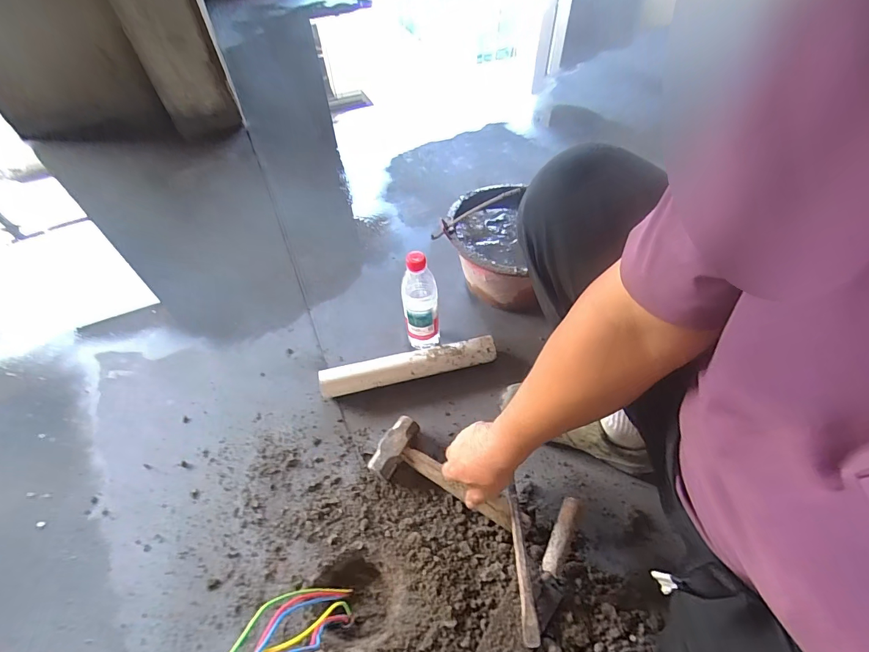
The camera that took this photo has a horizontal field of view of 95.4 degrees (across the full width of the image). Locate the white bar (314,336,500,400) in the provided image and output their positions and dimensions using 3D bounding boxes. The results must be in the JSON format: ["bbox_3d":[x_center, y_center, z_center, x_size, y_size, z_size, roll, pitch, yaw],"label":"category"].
[{"bbox_3d":[-0.047,0.078,0.750,0.327,0.055,0.044,-12,52,-7],"label":"white bar"}]

